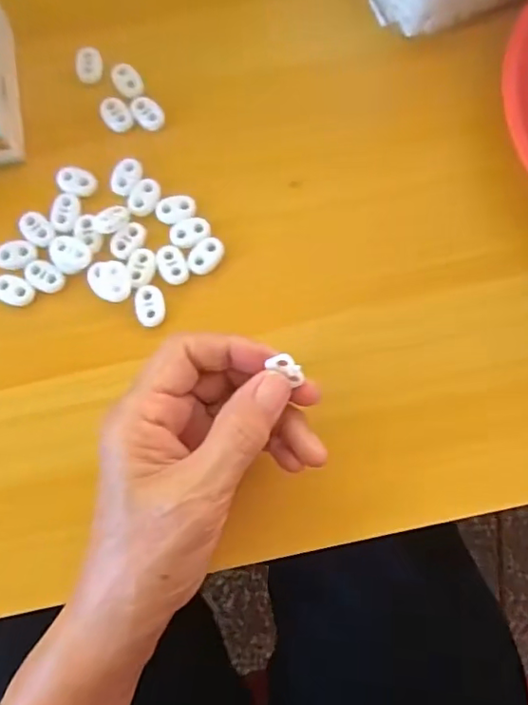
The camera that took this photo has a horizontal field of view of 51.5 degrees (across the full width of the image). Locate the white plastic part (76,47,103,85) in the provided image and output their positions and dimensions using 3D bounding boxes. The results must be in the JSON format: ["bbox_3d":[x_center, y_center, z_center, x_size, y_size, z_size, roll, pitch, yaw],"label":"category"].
[{"bbox_3d":[-0.103,-0.170,0.323,0.014,0.006,0.023,-7,79,-2],"label":"white plastic part"}]

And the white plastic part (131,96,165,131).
[{"bbox_3d":[-0.069,-0.140,0.320,0.021,0.006,0.017,39,81,7],"label":"white plastic part"}]

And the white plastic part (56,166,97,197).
[{"bbox_3d":[-0.106,-0.097,0.310,0.021,0.007,0.015,17,79,3],"label":"white plastic part"}]

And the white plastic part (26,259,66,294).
[{"bbox_3d":[-0.120,-0.042,0.299,0.021,0.004,0.016,31,80,5],"label":"white plastic part"}]

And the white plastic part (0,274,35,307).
[{"bbox_3d":[-0.136,-0.034,0.296,0.022,0.004,0.016,29,80,5],"label":"white plastic part"}]

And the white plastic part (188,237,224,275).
[{"bbox_3d":[-0.032,-0.053,0.302,0.016,0.004,0.022,44,81,8],"label":"white plastic part"}]

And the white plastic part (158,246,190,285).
[{"bbox_3d":[-0.050,-0.048,0.301,0.015,0.004,0.023,-21,80,-5],"label":"white plastic part"}]

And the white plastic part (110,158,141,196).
[{"bbox_3d":[-0.078,-0.100,0.310,0.013,0.005,0.022,22,79,4],"label":"white plastic part"}]

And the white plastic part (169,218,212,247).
[{"bbox_3d":[-0.041,-0.067,0.303,0.022,0.004,0.014,-21,80,-5],"label":"white plastic part"}]

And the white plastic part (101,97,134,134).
[{"bbox_3d":[-0.086,-0.139,0.319,0.015,0.005,0.022,-38,81,-8],"label":"white plastic part"}]

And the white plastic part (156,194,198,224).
[{"bbox_3d":[-0.049,-0.081,0.306,0.022,0.004,0.017,-21,80,-5],"label":"white plastic part"}]

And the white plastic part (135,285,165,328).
[{"bbox_3d":[-0.061,-0.025,0.295,0.015,0.004,0.023,-1,79,-1],"label":"white plastic part"}]

